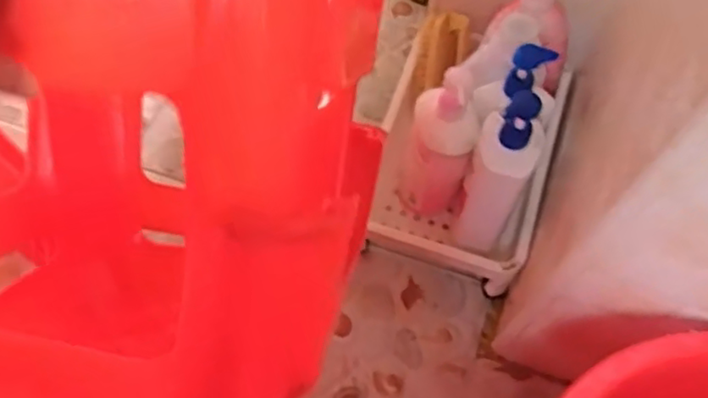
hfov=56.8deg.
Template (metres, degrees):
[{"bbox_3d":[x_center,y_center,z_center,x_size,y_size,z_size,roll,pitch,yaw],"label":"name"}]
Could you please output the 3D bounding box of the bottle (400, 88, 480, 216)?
[{"bbox_3d":[0.107,-0.060,0.857,0.084,0.222,0.084,1,64,-1],"label":"bottle"}]

